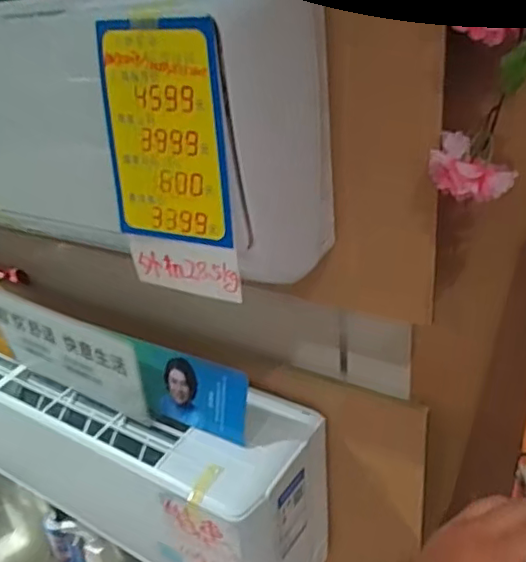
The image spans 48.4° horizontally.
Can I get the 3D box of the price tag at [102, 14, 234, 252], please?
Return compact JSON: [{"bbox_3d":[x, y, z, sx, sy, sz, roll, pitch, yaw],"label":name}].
[{"bbox_3d":[-0.081,-0.115,0.479,0.118,0.174,0.009,8,29,27],"label":"price tag"}]

